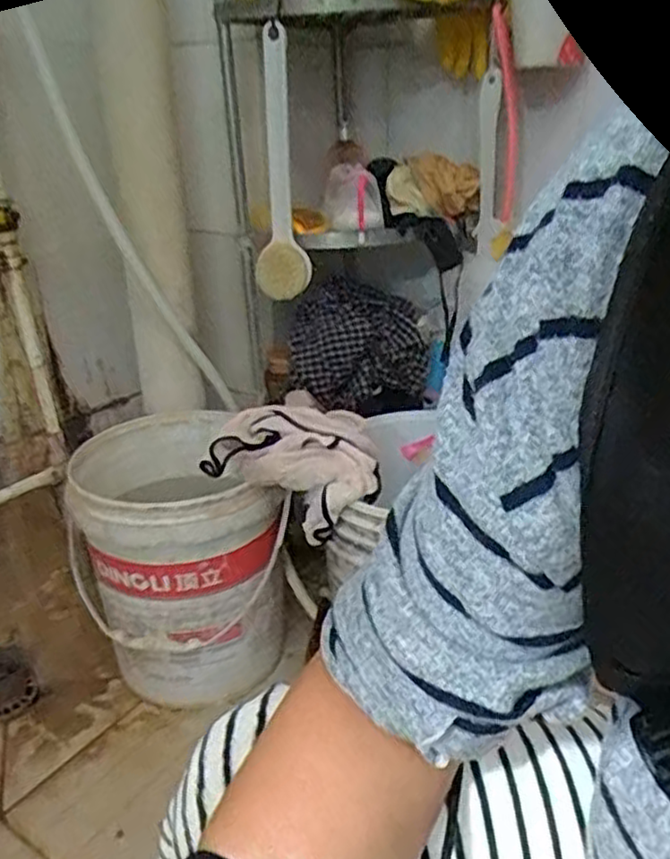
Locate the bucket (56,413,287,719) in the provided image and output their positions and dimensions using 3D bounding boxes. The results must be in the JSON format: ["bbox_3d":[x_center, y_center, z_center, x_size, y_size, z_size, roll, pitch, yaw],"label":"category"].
[{"bbox_3d":[-0.234,0.195,1.095,0.271,0.348,0.318,-18,30,-26],"label":"bucket"}]

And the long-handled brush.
[{"bbox_3d":[-0.089,-0.369,1.018,0.081,0.364,0.027,-14,27,-20],"label":"long-handled brush"}]

